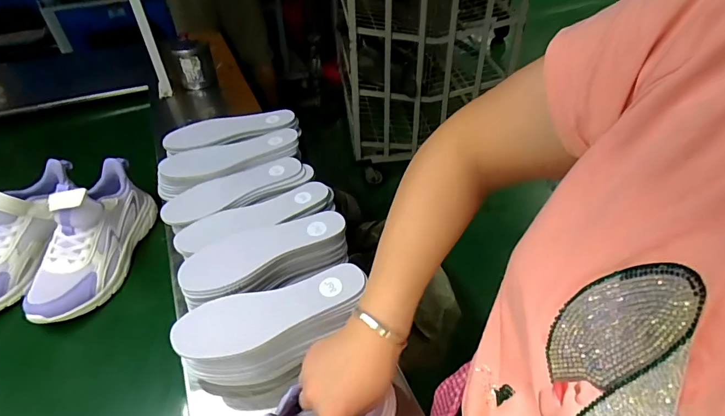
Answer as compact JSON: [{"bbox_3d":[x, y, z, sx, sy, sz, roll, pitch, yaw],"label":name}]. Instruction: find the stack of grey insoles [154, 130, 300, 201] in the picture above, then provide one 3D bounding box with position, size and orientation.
[{"bbox_3d":[-0.231,-0.082,0.723,0.245,0.048,0.088,-14,44,-15],"label":"stack of grey insoles"}]

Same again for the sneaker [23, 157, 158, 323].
[{"bbox_3d":[-0.407,0.032,0.606,0.086,0.138,0.249,3,42,2],"label":"sneaker"}]

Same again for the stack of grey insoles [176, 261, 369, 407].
[{"bbox_3d":[-0.098,0.152,0.485,0.208,0.109,0.092,-15,44,-17],"label":"stack of grey insoles"}]

